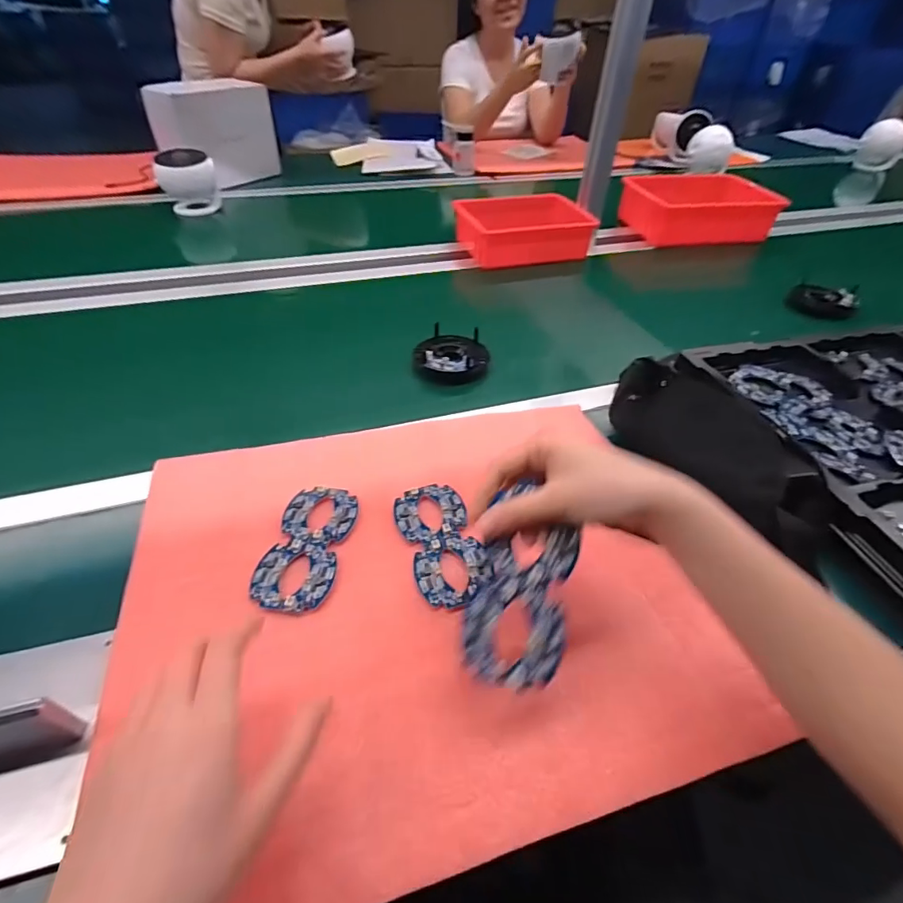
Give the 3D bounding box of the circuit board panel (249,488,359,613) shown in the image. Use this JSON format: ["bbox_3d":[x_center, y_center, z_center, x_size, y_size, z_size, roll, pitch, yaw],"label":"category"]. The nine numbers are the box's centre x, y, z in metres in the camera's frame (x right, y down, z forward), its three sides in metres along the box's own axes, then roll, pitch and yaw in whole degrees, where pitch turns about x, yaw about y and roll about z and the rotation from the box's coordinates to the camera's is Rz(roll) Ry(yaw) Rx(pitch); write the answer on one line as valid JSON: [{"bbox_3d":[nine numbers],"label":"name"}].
[{"bbox_3d":[-0.128,0.082,0.424,0.065,0.004,0.126,9,45,4],"label":"circuit board panel"}]

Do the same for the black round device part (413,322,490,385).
[{"bbox_3d":[0.001,-0.128,0.662,0.100,0.047,0.091,2,44,-2],"label":"black round device part"}]

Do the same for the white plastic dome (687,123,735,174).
[{"bbox_3d":[0.716,-0.835,1.323,0.115,0.106,0.089,21,47,18],"label":"white plastic dome"}]

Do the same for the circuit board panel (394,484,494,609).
[{"bbox_3d":[-0.008,0.078,0.429,0.065,0.008,0.124,-13,46,-16],"label":"circuit board panel"}]

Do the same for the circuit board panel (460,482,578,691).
[{"bbox_3d":[0.049,0.089,0.321,0.064,0.005,0.130,11,76,8],"label":"circuit board panel"}]

